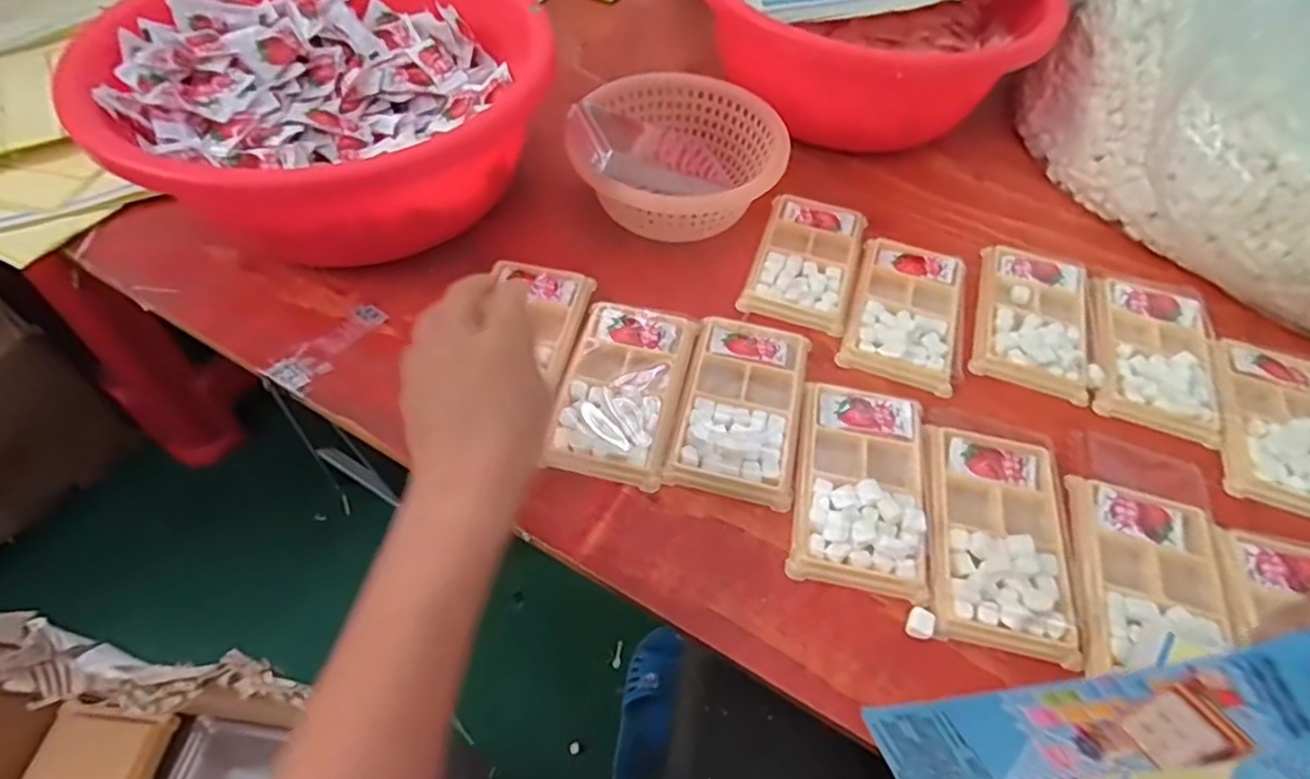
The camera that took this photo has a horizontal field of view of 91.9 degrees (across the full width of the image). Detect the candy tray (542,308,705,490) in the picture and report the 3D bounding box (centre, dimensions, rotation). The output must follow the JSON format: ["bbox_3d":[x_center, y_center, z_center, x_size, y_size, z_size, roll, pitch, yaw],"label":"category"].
[{"bbox_3d":[-0.021,-0.004,0.427,0.079,0.010,0.138,12,55,5],"label":"candy tray"}]

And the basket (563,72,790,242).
[{"bbox_3d":[0.017,-0.194,0.518,0.166,0.075,0.150,-3,55,-5],"label":"basket"}]

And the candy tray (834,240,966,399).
[{"bbox_3d":[0.192,-0.062,0.479,0.079,0.018,0.131,19,56,10],"label":"candy tray"}]

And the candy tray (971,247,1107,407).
[{"bbox_3d":[0.292,-0.059,0.482,0.083,0.019,0.136,18,56,10],"label":"candy tray"}]

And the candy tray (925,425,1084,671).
[{"bbox_3d":[0.205,0.083,0.374,0.080,0.013,0.131,11,55,5],"label":"candy tray"}]

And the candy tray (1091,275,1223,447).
[{"bbox_3d":[0.371,-0.033,0.461,0.078,0.013,0.136,21,56,12],"label":"candy tray"}]

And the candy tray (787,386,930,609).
[{"bbox_3d":[0.129,0.055,0.392,0.077,0.012,0.133,11,55,5],"label":"candy tray"}]

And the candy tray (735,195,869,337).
[{"bbox_3d":[0.122,-0.105,0.508,0.078,0.012,0.130,18,56,9],"label":"candy tray"}]

